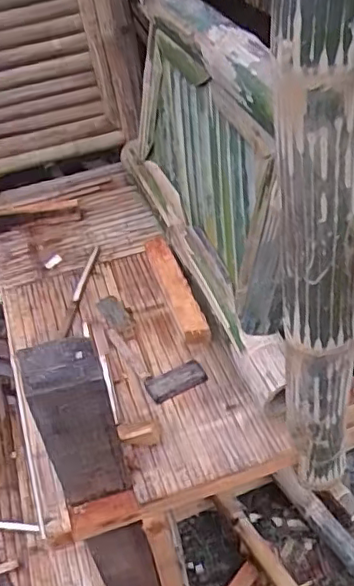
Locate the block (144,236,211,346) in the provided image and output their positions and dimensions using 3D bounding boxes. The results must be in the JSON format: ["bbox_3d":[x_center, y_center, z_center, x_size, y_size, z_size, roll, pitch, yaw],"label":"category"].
[{"bbox_3d":[-0.009,-0.024,1.306,0.054,0.035,0.333,-14,42,-9],"label":"block"}]

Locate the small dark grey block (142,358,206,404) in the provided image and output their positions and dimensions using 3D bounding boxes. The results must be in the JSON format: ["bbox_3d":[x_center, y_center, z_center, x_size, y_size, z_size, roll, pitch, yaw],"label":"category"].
[{"bbox_3d":[-0.001,0.167,1.142,0.115,0.011,0.056,-20,43,-15],"label":"small dark grey block"}]

